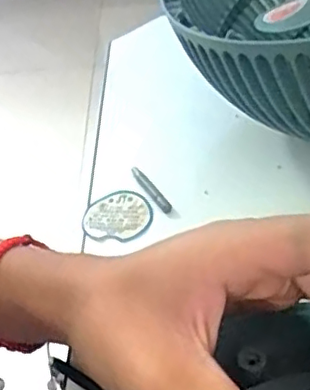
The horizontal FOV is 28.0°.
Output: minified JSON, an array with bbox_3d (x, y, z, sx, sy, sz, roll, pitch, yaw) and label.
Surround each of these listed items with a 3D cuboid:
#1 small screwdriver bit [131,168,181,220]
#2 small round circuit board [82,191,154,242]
[{"bbox_3d":[-0.001,-0.002,0.395,0.007,0.007,0.057,-22,43,-17],"label":"small screwdriver bit"},{"bbox_3d":[-0.024,0.013,0.384,0.042,0.008,0.038,9,43,18],"label":"small round circuit board"}]

